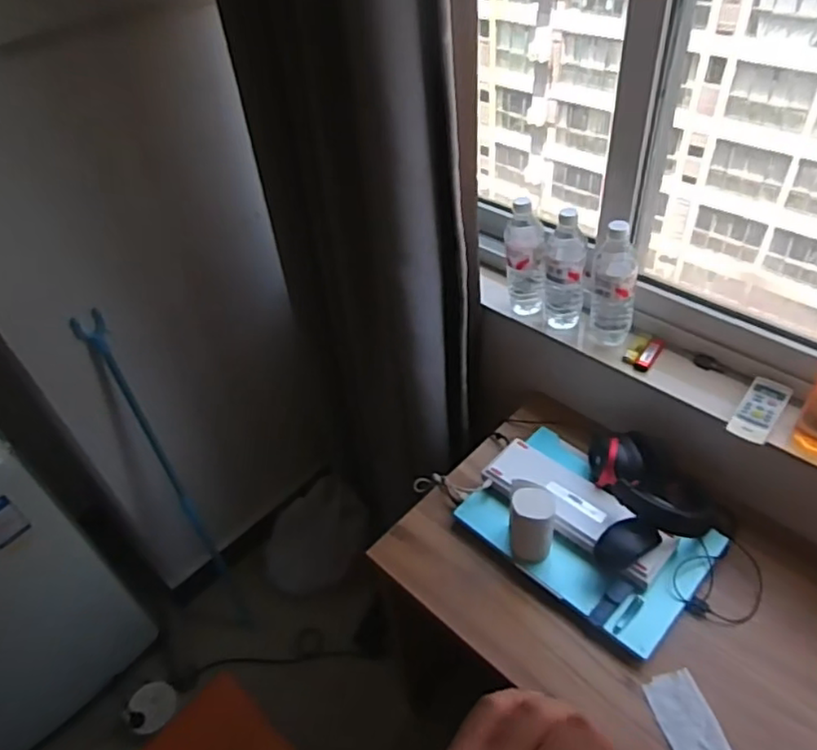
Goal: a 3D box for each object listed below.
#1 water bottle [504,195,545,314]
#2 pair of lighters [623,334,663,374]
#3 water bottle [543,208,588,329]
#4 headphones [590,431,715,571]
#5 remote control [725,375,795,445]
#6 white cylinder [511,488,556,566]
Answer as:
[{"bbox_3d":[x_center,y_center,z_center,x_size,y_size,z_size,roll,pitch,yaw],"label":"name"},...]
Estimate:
[{"bbox_3d":[0.214,-0.211,1.147,0.072,0.220,0.057,1,45,8],"label":"water bottle"},{"bbox_3d":[0.414,-0.041,1.093,0.054,0.028,0.077,19,50,24],"label":"pair of lighters"},{"bbox_3d":[0.276,-0.181,1.095,0.070,0.234,0.056,4,45,11],"label":"water bottle"},{"bbox_3d":[0.393,0.201,0.995,0.191,0.083,0.245,3,45,10],"label":"headphones"},{"bbox_3d":[0.547,0.057,0.969,0.058,0.027,0.126,28,54,30],"label":"remote control"},{"bbox_3d":[0.191,0.233,0.959,0.064,0.120,0.060,4,45,11],"label":"white cylinder"}]

